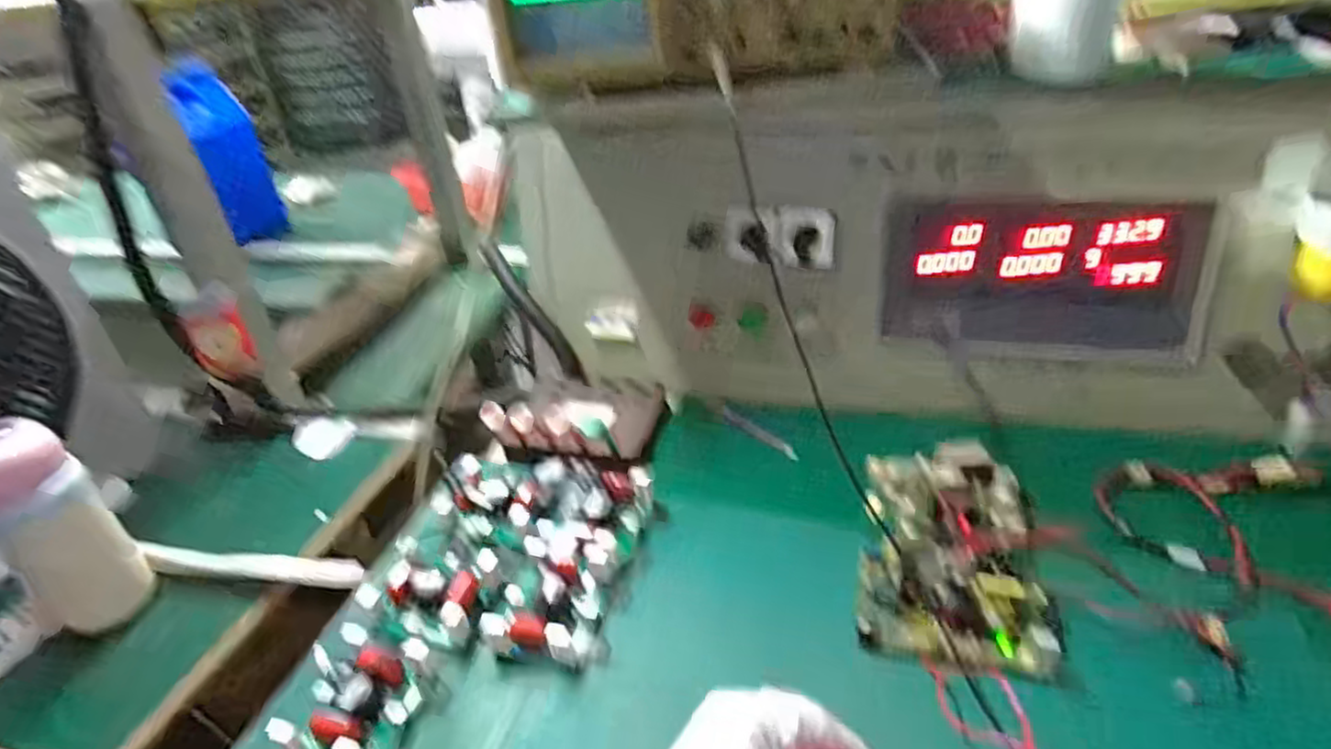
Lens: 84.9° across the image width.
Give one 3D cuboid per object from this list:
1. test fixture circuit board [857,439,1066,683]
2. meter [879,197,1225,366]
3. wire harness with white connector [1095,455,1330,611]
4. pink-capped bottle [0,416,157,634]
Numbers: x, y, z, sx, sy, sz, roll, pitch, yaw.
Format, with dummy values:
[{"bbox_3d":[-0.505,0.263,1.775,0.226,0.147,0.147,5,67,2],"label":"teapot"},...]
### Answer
[{"bbox_3d":[0.213,0.124,0.542,0.124,0.034,0.194,4,35,16],"label":"test fixture circuit board"},{"bbox_3d":[0.320,-0.082,0.624,0.250,0.131,0.015,3,18,16],"label":"meter"},{"bbox_3d":[0.413,0.144,0.480,0.158,0.040,0.270,-3,34,6],"label":"wire harness with white connector"},{"bbox_3d":[-0.471,0.120,0.564,0.054,0.171,0.068,18,41,33],"label":"pink-capped bottle"}]

